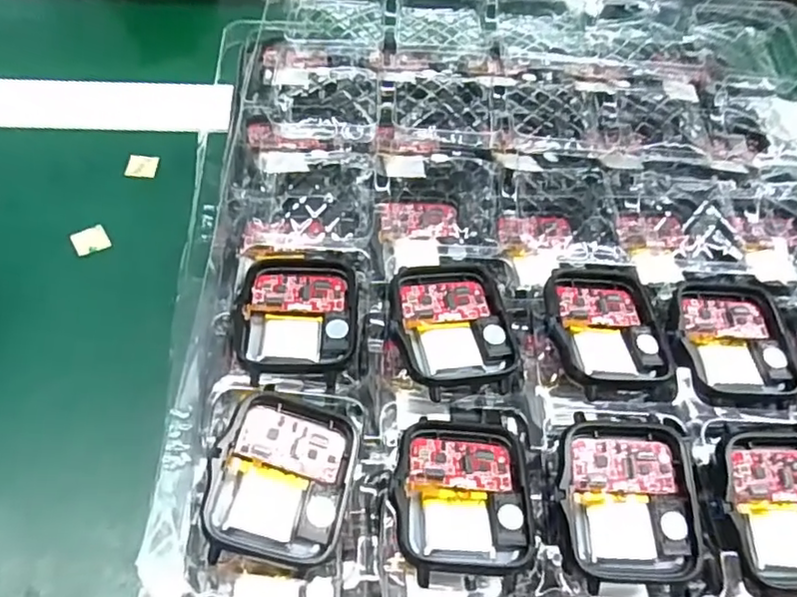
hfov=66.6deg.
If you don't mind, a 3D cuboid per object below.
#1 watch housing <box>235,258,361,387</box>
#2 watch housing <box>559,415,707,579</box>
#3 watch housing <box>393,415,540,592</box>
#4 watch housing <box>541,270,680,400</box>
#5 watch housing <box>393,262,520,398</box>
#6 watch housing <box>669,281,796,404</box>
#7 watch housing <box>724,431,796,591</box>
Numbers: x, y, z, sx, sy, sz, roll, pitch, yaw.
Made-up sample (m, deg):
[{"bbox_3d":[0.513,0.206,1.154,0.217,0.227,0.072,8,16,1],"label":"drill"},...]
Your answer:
[{"bbox_3d":[-0.032,0.007,0.197,0.037,0.009,0.045,2,56,-4],"label":"watch housing"},{"bbox_3d":[0.066,0.055,0.171,0.036,0.007,0.042,1,56,-5],"label":"watch housing"},{"bbox_3d":[0.018,0.055,0.172,0.038,0.006,0.045,2,55,-2],"label":"watch housing"},{"bbox_3d":[0.068,0.010,0.202,0.038,0.011,0.047,-2,57,-6],"label":"watch housing"},{"bbox_3d":[0.017,0.009,0.198,0.038,0.013,0.046,-8,58,-11],"label":"watch housing"},{"bbox_3d":[0.113,0.014,0.208,0.039,0.008,0.043,-1,57,-6],"label":"watch housing"},{"bbox_3d":[0.114,0.061,0.177,0.038,0.013,0.042,1,56,-5],"label":"watch housing"}]

